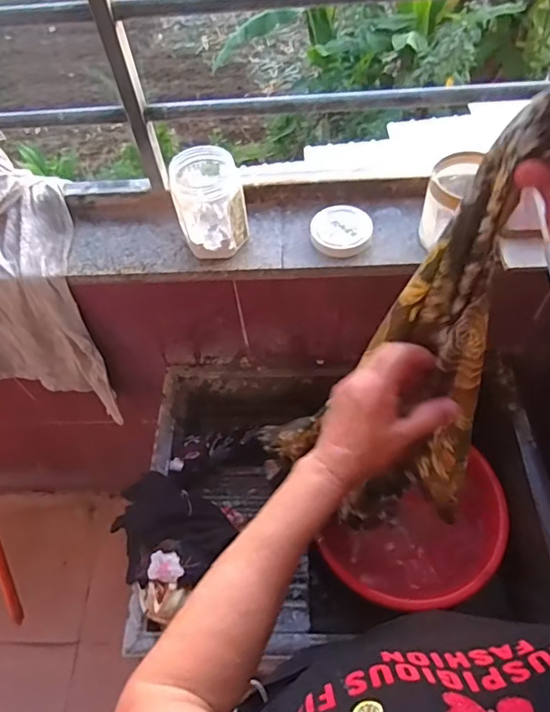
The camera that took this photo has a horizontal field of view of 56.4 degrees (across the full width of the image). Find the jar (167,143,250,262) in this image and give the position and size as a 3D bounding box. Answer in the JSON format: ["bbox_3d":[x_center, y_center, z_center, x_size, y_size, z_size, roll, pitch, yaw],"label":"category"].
[{"bbox_3d":[-0.087,-0.205,0.701,0.088,0.117,0.101,-12,58,-3],"label":"jar"}]

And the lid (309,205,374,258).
[{"bbox_3d":[0.094,-0.179,0.725,0.086,0.022,0.084,5,58,7],"label":"lid"}]

